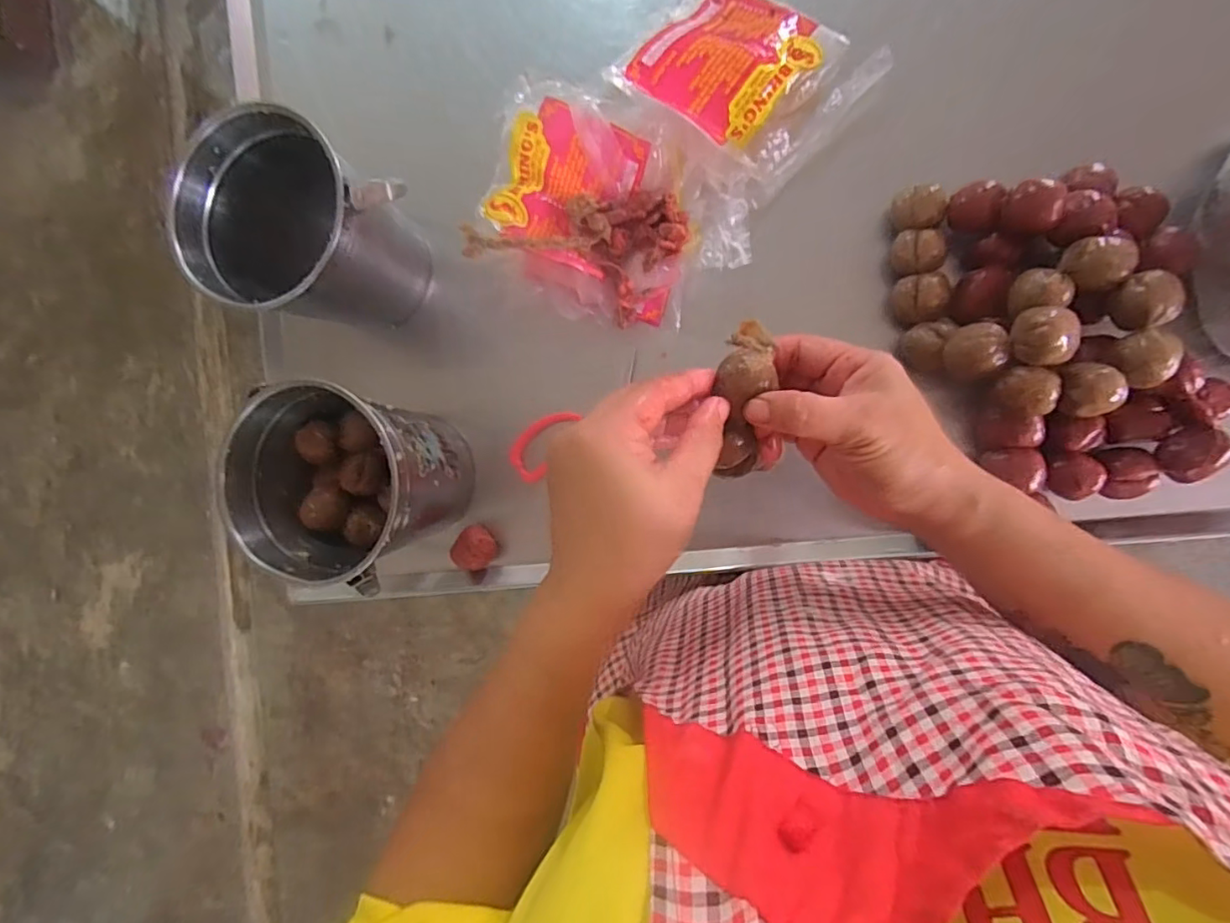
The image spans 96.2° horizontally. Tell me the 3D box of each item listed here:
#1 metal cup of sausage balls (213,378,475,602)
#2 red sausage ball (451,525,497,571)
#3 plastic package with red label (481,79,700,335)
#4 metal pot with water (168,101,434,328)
[{"bbox_3d":[-0.195,0.015,0.417,0.129,0.122,0.122,0,91,11],"label":"metal cup of sausage balls"},{"bbox_3d":[-0.116,0.073,0.475,0.033,0.040,0.034,0,91,11],"label":"red sausage ball"},{"bbox_3d":[-0.017,-0.196,0.420,0.164,0.053,0.152,18,94,10],"label":"plastic package with red label"},{"bbox_3d":[-0.229,-0.169,0.424,0.125,0.139,0.125,0,91,11],"label":"metal pot with water"}]

